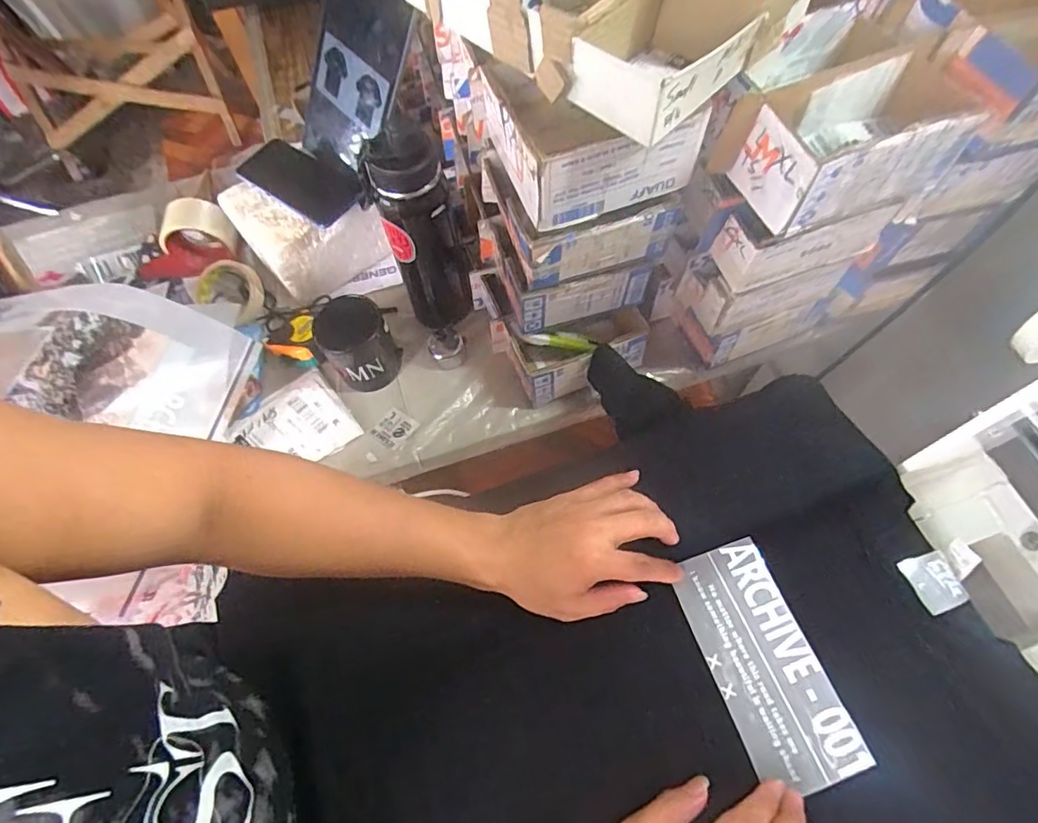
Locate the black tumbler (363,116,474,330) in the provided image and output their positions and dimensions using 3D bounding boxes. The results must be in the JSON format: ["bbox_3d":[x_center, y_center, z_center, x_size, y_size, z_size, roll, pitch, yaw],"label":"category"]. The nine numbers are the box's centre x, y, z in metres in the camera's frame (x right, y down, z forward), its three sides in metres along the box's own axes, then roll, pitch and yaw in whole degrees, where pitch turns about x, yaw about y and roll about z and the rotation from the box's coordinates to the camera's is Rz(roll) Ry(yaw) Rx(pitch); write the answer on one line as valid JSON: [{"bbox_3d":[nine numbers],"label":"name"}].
[{"bbox_3d":[-0.109,-0.196,0.649,0.072,0.304,0.074,-1,64,2],"label":"black tumbler"}]

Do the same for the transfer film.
[{"bbox_3d":[0.192,0.196,0.426,0.083,0.008,0.174,-19,65,-6],"label":"transfer film"}]

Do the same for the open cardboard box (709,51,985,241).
[{"bbox_3d":[0.280,-0.227,0.453,0.189,0.075,0.091,-20,65,-7],"label":"open cardboard box"}]

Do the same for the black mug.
[{"bbox_3d":[-0.200,-0.080,0.681,0.085,0.085,0.076,-35,67,-13],"label":"black mug"}]

